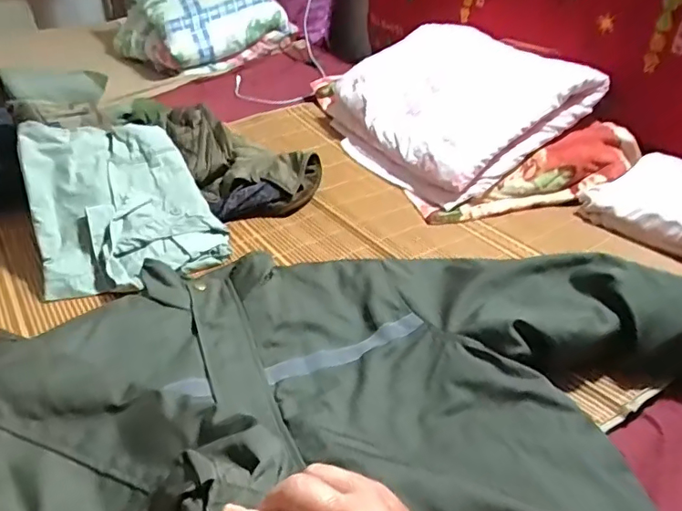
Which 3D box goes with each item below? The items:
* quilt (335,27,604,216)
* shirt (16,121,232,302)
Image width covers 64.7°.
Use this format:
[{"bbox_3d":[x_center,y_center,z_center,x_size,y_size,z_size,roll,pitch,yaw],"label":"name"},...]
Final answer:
[{"bbox_3d":[0.220,-0.318,1.107,0.399,0.092,0.450,-36,52,-12],"label":"quilt"},{"bbox_3d":[-0.330,-0.085,0.834,0.265,0.050,0.286,-11,69,-26],"label":"shirt"}]

